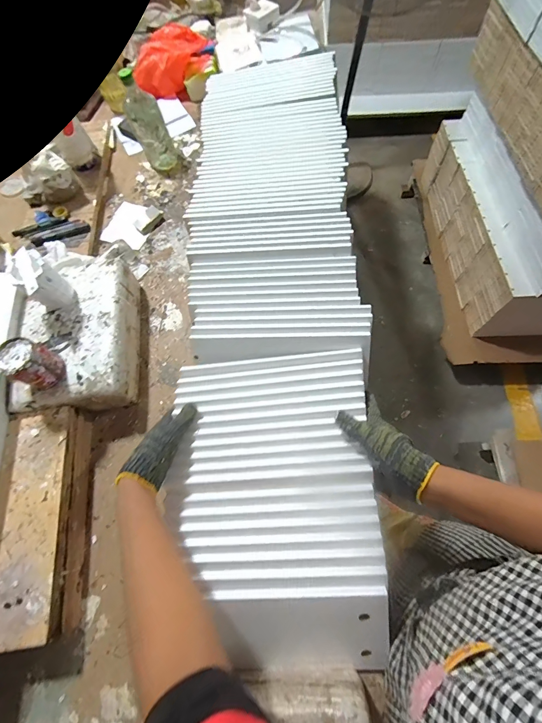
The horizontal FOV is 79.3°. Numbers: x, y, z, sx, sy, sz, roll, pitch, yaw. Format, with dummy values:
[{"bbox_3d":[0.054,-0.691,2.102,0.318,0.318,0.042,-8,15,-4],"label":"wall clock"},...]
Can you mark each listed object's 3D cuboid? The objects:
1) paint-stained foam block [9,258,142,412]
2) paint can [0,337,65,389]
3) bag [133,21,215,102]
[{"bbox_3d":[-0.365,-0.062,0.638,0.195,0.077,0.316,-7,68,0],"label":"paint-stained foam block"},{"bbox_3d":[-0.393,0.004,0.538,0.071,0.069,0.062,34,74,15],"label":"paint can"},{"bbox_3d":[-0.294,-0.911,0.986,0.258,0.089,0.224,-14,68,-3],"label":"bag"}]

